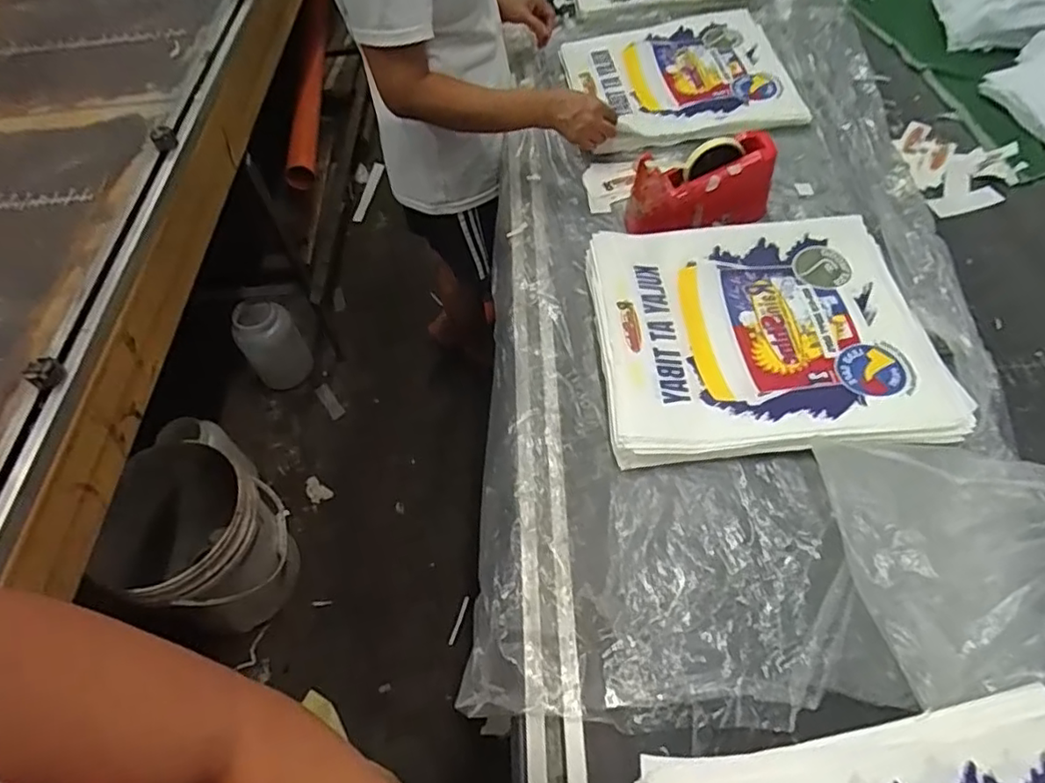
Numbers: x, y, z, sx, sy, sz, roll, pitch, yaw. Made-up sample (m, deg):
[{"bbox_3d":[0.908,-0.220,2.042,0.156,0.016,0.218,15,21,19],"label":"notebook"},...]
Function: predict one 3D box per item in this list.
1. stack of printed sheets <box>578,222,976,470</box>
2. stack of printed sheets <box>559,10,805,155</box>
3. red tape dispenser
[{"bbox_3d":[0.292,-0.081,0.772,0.395,0.045,0.357,-6,55,2],"label":"stack of printed sheets"},{"bbox_3d":[0.274,-0.561,1.097,0.364,0.033,0.336,-9,55,0],"label":"stack of printed sheets"},{"bbox_3d":[0.252,-0.287,0.862,0.203,0.084,0.074,-14,55,-4],"label":"red tape dispenser"}]

